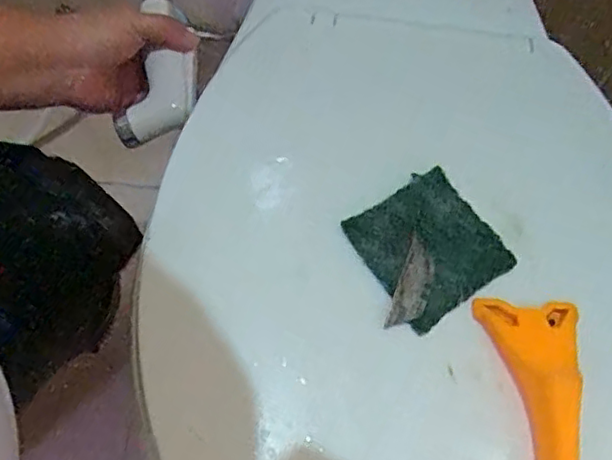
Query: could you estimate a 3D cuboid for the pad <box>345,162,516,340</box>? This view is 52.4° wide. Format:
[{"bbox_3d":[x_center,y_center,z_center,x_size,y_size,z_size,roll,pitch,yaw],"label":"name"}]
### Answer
[{"bbox_3d":[0.071,0.011,0.374,0.082,0.014,0.076,-31,68,-19],"label":"pad"}]

